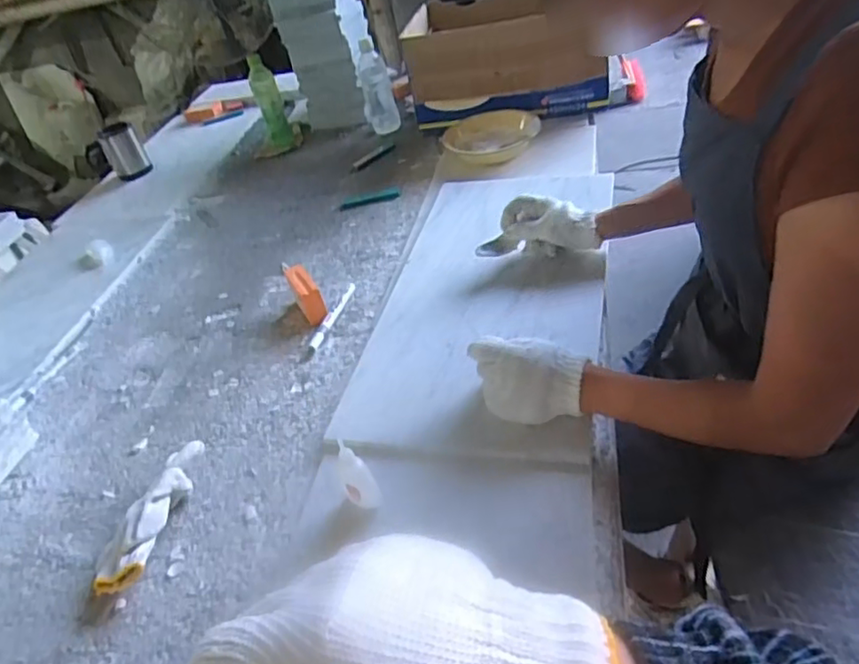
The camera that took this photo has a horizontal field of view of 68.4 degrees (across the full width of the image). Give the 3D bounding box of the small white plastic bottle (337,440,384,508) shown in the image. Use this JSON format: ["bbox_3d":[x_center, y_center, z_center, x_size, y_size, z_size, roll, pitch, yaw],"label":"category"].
[{"bbox_3d":[-0.075,0.144,0.656,0.033,0.078,0.041,-24,42,-9],"label":"small white plastic bottle"}]

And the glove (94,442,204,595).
[{"bbox_3d":[-0.310,0.203,0.712,0.059,0.053,0.187,2,42,20],"label":"glove"}]

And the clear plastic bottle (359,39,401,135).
[{"bbox_3d":[-0.118,-0.539,1.406,0.073,0.177,0.078,-15,41,0],"label":"clear plastic bottle"}]

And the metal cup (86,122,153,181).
[{"bbox_3d":[-0.763,-0.436,1.533,0.127,0.118,0.127,-23,43,-17],"label":"metal cup"}]

